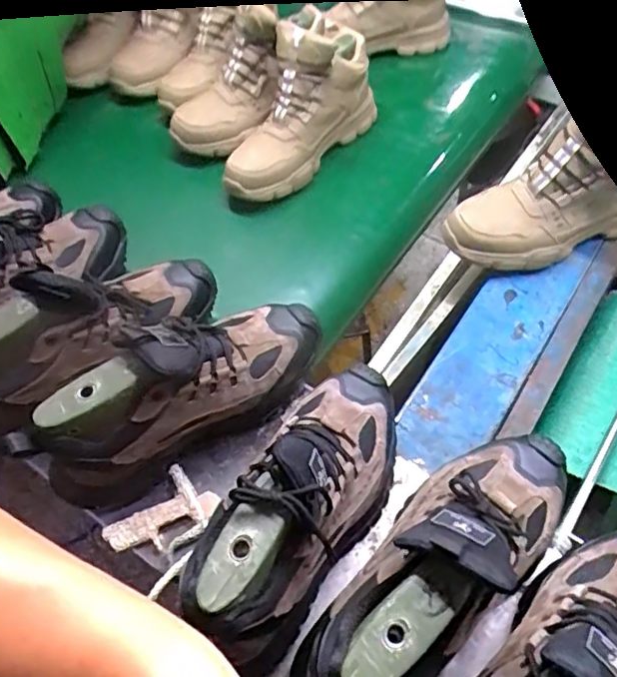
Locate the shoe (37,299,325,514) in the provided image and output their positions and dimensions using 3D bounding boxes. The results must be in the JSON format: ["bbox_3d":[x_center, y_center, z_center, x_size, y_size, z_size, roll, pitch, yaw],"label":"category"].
[{"bbox_3d":[-0.114,0.048,0.569,0.292,0.140,0.097,-40,64,-20],"label":"shoe"}]

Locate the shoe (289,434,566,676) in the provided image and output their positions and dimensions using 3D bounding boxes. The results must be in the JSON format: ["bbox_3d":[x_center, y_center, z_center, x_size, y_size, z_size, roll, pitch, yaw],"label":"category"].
[{"bbox_3d":[0.109,0.173,0.460,0.298,0.166,0.105,-41,64,-20],"label":"shoe"}]

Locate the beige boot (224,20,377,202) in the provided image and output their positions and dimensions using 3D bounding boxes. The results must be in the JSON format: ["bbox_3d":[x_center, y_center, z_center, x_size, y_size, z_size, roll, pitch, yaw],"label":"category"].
[{"bbox_3d":[-0.016,-0.325,0.827,0.112,0.161,0.275,28,64,19],"label":"beige boot"}]

